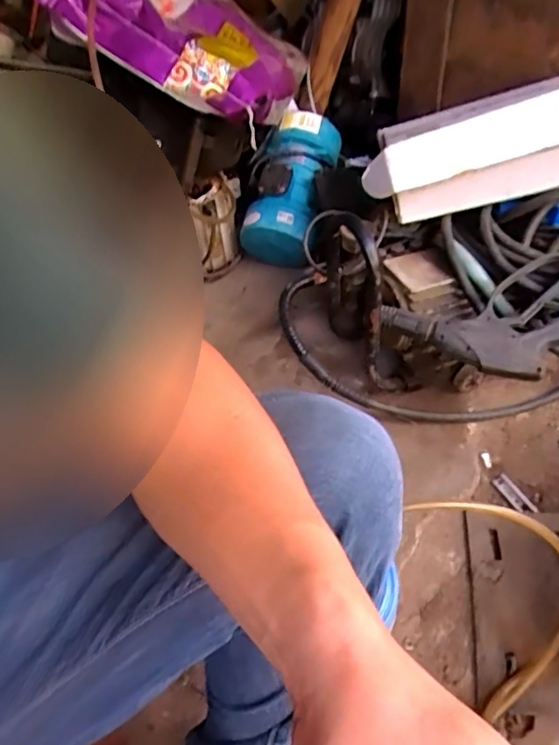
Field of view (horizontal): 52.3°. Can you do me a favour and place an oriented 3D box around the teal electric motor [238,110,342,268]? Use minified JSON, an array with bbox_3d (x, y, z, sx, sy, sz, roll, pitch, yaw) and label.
[{"bbox_3d":[0.025,-0.386,1.147,0.148,0.137,0.363,12,71,16],"label":"teal electric motor"}]

